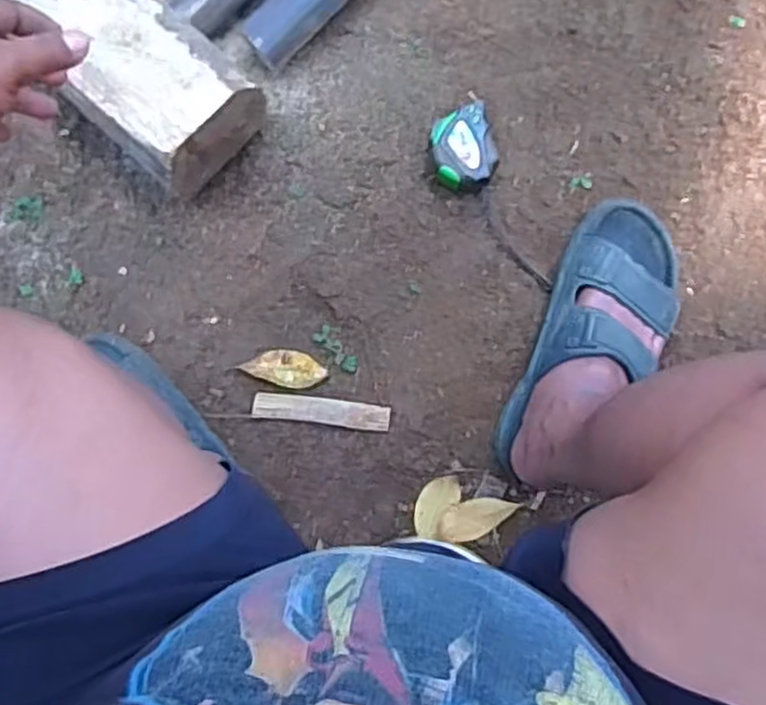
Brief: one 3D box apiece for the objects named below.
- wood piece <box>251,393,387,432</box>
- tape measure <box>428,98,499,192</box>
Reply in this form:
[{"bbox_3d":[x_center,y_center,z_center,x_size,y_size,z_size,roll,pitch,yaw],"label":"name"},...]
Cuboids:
[{"bbox_3d":[-0.065,0.062,0.814,0.145,0.006,0.028,6,92,4],"label":"wood piece"},{"bbox_3d":[0.081,-0.208,0.785,0.068,0.044,0.079,-20,89,4],"label":"tape measure"}]

